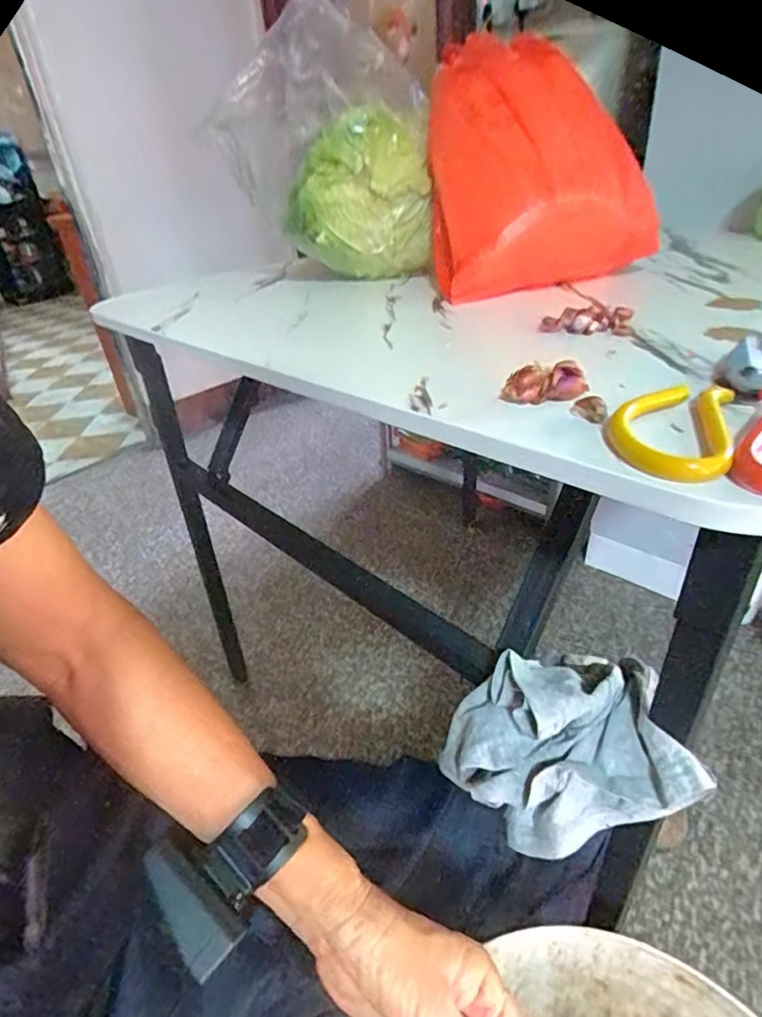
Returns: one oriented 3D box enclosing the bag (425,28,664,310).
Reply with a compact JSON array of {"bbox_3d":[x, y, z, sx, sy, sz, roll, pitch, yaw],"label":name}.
[{"bbox_3d":[0.163,-0.337,0.566,0.220,0.200,0.250,-3,32,5],"label":"bag"}]

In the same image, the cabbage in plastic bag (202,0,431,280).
[{"bbox_3d":[-0.055,-0.376,0.613,0.204,0.232,0.126,-29,39,-32],"label":"cabbage in plastic bag"}]

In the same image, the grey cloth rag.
[{"bbox_3d":[0.119,0.169,0.394,0.145,0.109,0.100,0,32,9],"label":"grey cloth rag"}]

